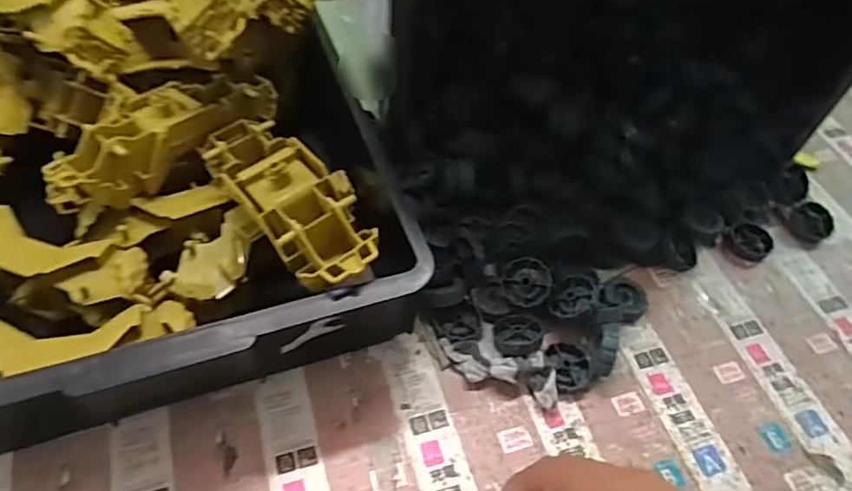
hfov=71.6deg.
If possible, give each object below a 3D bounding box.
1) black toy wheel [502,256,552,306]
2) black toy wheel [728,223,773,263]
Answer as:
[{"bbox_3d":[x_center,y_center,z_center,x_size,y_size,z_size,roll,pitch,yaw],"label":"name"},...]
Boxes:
[{"bbox_3d":[0.082,0.030,0.477,0.038,0.012,0.038,13,82,19],"label":"black toy wheel"},{"bbox_3d":[0.299,-0.003,0.547,0.036,0.014,0.040,40,60,22],"label":"black toy wheel"}]

